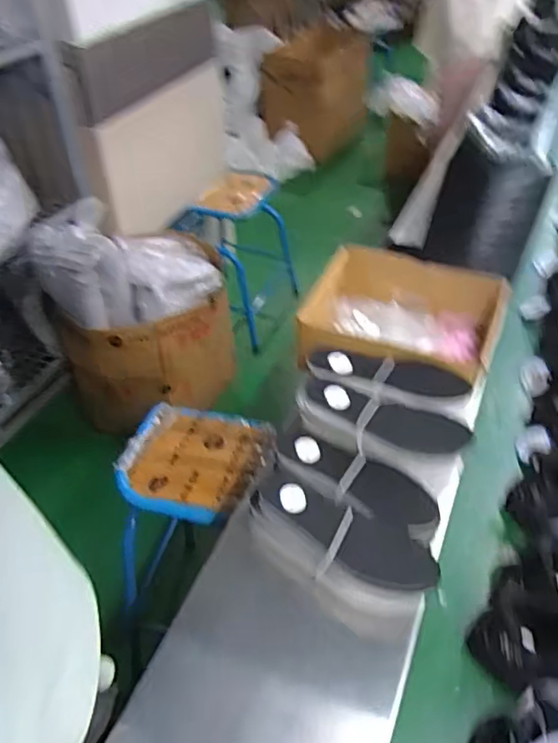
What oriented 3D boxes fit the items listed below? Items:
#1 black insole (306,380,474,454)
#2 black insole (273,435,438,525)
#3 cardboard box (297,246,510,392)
[{"bbox_3d":[0.129,0.056,0.721,0.202,0.016,0.063,15,46,17],"label":"black insole"},{"bbox_3d":[0.089,0.123,0.700,0.207,0.032,0.063,24,49,24],"label":"black insole"},{"bbox_3d":[0.184,-0.066,0.881,0.262,0.102,0.237,10,45,12],"label":"cardboard box"}]

